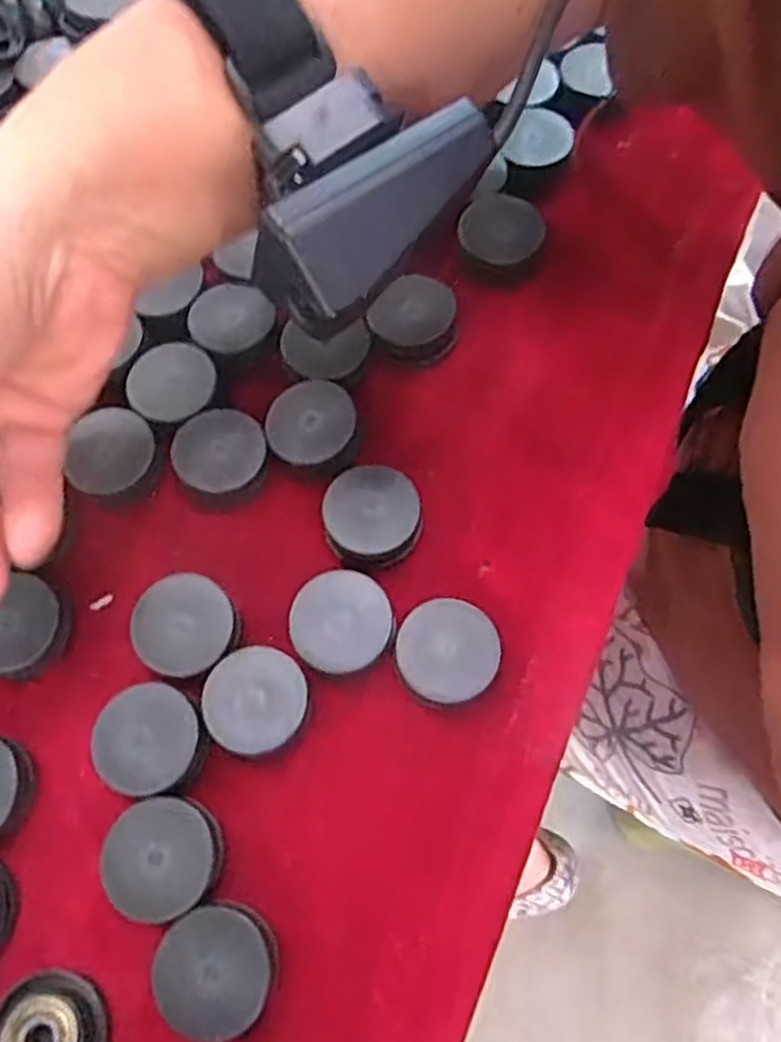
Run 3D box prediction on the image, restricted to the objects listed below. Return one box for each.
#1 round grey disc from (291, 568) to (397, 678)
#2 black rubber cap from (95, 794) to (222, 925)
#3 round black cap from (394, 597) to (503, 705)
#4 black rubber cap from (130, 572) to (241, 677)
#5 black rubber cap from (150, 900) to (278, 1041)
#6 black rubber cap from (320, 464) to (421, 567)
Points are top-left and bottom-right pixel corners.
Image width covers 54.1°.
[{"bbox_3d":[-0.015,0.034,0.248,0.032,0.013,0.032,0,68,1],"label":"round grey disc"},{"bbox_3d":[-0.067,0.098,0.224,0.034,0.009,0.032,0,68,1],"label":"black rubber cap"},{"bbox_3d":[0.018,0.042,0.242,0.031,0.014,0.031,0,68,1],"label":"round black cap"},{"bbox_3d":[-0.066,0.035,0.249,0.032,0.012,0.031,0,68,1],"label":"black rubber cap"},{"bbox_3d":[-0.049,0.125,0.213,0.033,0.008,0.034,0,68,1],"label":"black rubber cap"},{"bbox_3d":[-0.007,0.000,0.261,0.032,0.015,0.035,0,68,1],"label":"black rubber cap"}]

